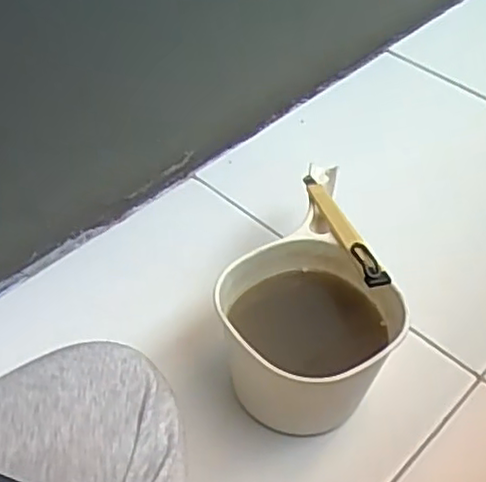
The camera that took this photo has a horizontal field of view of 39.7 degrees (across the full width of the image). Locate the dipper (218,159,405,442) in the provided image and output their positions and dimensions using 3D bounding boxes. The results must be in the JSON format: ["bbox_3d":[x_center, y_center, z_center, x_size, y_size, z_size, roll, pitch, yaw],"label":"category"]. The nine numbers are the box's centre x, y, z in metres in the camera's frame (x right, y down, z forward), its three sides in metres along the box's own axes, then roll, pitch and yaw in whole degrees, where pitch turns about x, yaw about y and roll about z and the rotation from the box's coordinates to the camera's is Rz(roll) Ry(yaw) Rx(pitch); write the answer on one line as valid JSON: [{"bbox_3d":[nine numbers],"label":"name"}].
[{"bbox_3d":[0.052,0.049,0.628,0.144,0.130,0.259,2,47,-1],"label":"dipper"}]

